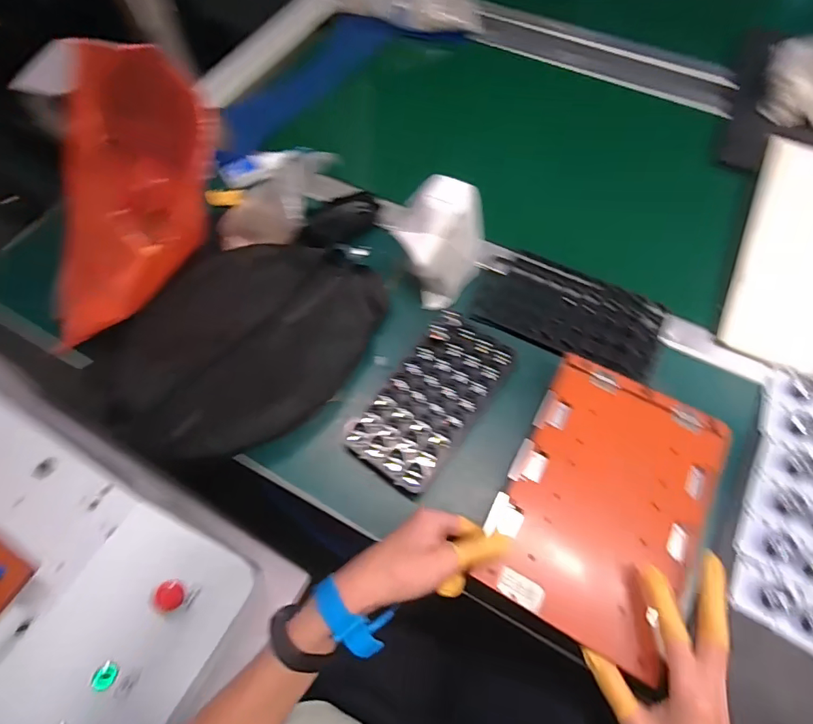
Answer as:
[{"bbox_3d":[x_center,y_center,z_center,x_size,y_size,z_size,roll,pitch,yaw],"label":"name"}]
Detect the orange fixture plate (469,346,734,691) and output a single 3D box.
[{"bbox_3d":[0.186,0.123,0.440,0.171,0.017,0.244,27,67,15],"label":"orange fixture plate"}]

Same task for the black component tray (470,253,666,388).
[{"bbox_3d":[0.192,-0.064,0.571,0.211,0.022,0.111,25,67,14],"label":"black component tray"}]

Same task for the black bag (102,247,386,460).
[{"bbox_3d":[-0.176,-0.023,0.538,0.218,0.063,0.294,30,68,16],"label":"black bag"}]

